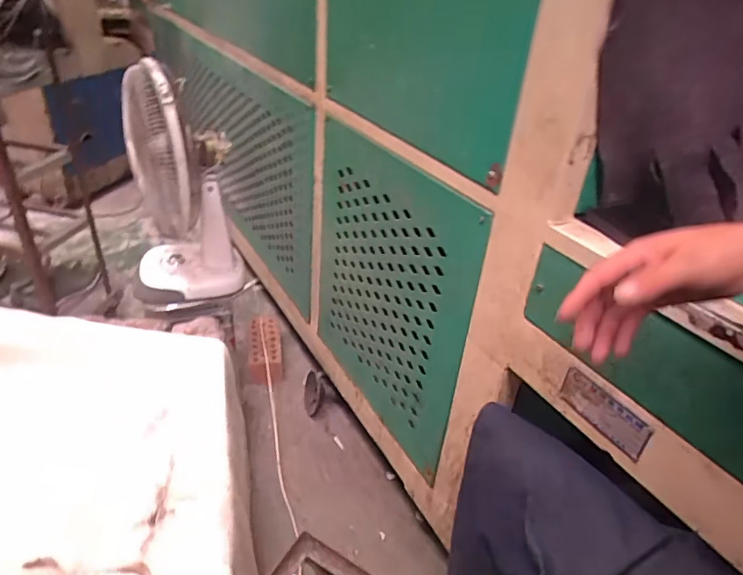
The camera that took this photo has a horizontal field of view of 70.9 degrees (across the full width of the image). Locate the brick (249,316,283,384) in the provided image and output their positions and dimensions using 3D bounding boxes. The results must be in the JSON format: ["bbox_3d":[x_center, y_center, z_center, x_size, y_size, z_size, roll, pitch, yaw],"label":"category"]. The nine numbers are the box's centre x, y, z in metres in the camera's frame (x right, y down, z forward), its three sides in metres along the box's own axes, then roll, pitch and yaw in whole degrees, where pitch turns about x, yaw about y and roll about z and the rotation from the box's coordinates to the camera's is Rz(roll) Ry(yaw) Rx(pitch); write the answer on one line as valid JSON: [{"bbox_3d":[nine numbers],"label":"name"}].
[{"bbox_3d":[-0.354,0.201,1.735,0.108,0.070,0.289,-2,34,-11],"label":"brick"}]

